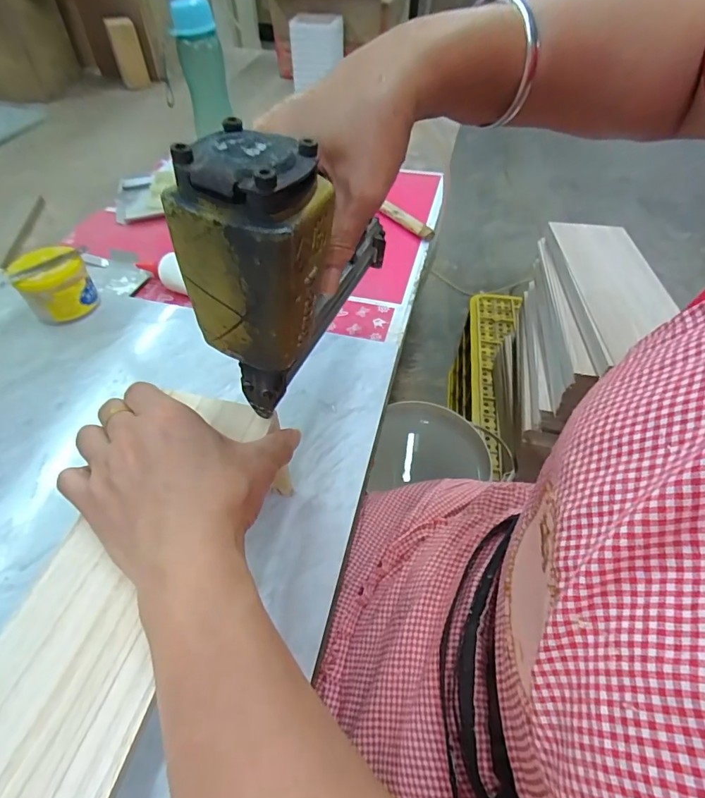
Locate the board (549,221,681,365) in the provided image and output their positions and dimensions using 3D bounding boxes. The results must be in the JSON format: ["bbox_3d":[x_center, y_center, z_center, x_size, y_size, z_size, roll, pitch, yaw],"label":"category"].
[{"bbox_3d":[0.371,-0.173,0.626,0.120,0.013,0.318,4,50,3],"label":"board"}]

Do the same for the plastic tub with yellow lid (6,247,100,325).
[{"bbox_3d":[-0.360,-0.135,0.538,0.075,0.071,0.075,0,49,0],"label":"plastic tub with yellow lid"}]

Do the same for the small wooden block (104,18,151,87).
[{"bbox_3d":[-0.573,-0.886,1.124,0.069,0.127,0.063,-17,52,-15],"label":"small wooden block"}]

